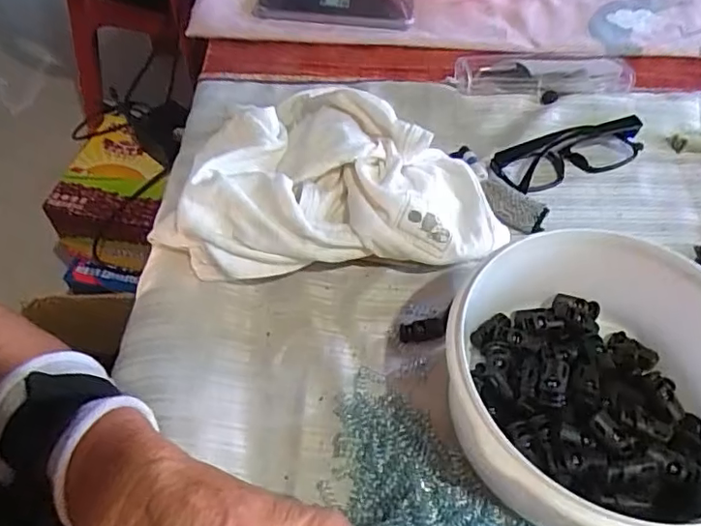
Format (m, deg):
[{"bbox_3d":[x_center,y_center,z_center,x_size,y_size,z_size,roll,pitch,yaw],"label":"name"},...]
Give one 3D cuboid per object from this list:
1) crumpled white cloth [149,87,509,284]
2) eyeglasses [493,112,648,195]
[{"bbox_3d":[-0.018,-0.064,0.411,0.230,0.068,0.168,-5,52,-6],"label":"crumpled white cloth"},{"bbox_3d":[0.182,-0.089,0.452,0.136,0.024,0.034,-17,54,-15],"label":"eyeglasses"}]

